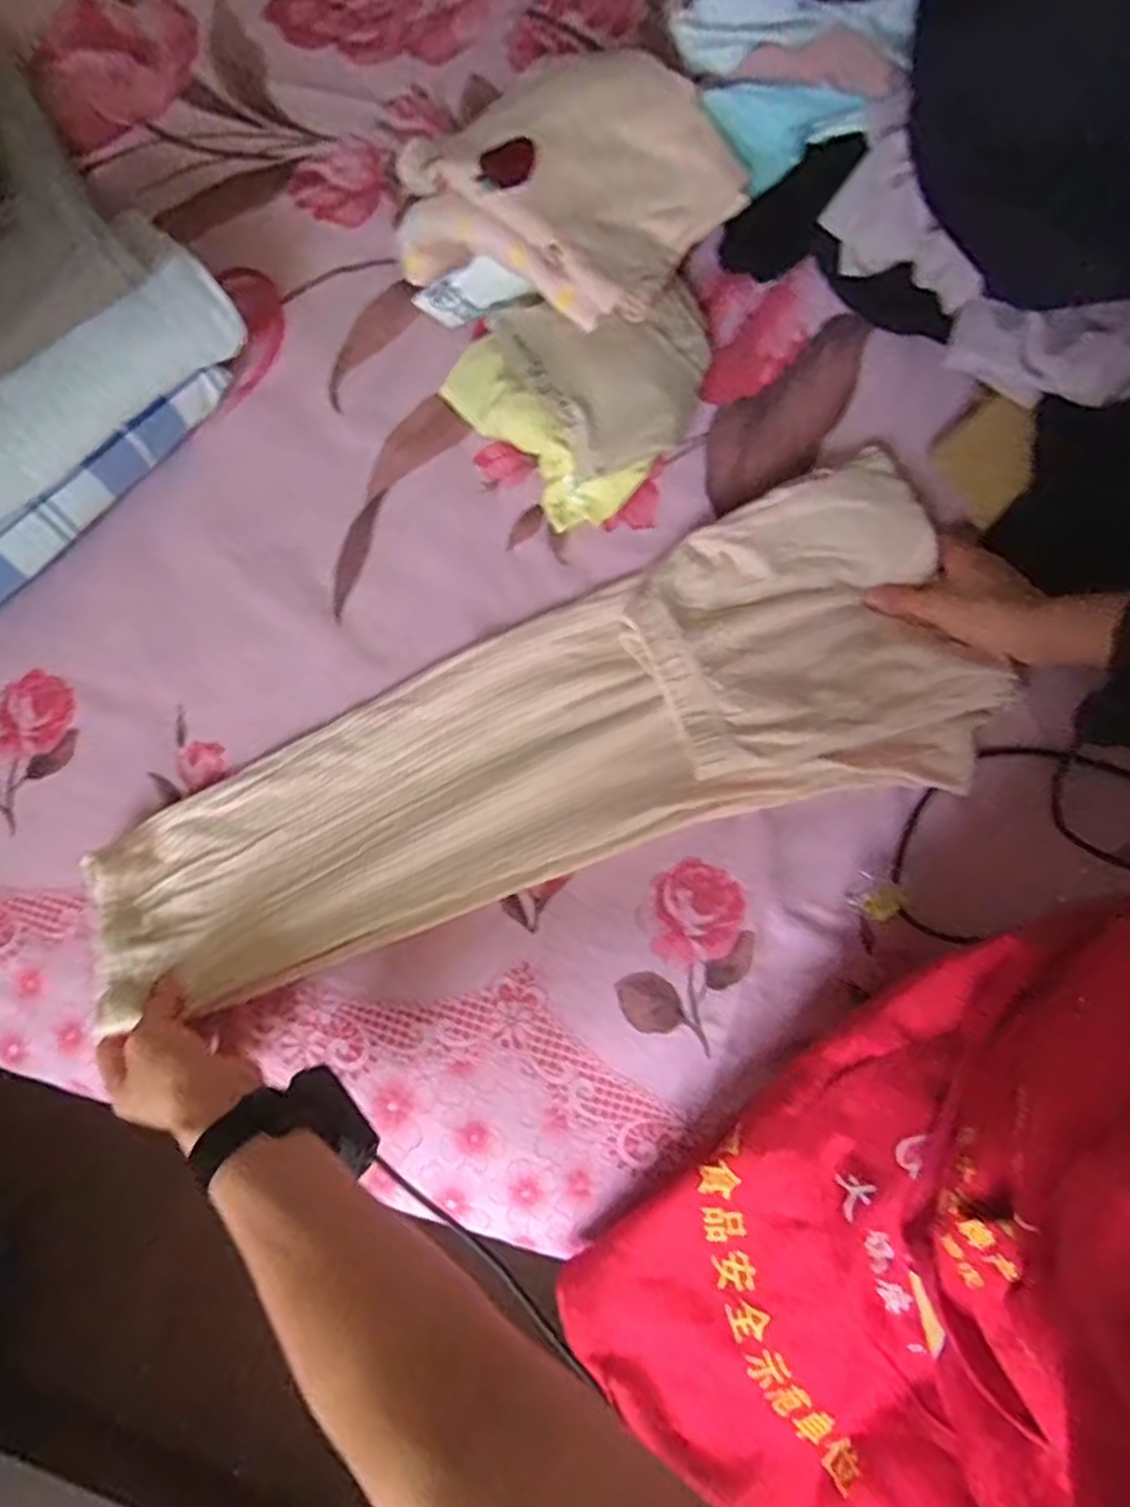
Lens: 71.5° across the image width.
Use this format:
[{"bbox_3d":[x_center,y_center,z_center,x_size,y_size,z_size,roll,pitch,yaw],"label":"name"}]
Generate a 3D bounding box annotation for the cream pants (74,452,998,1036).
[{"bbox_3d":[-0.012,0.004,0.583,0.667,0.045,0.224,-23,79,-4],"label":"cream pants"}]

